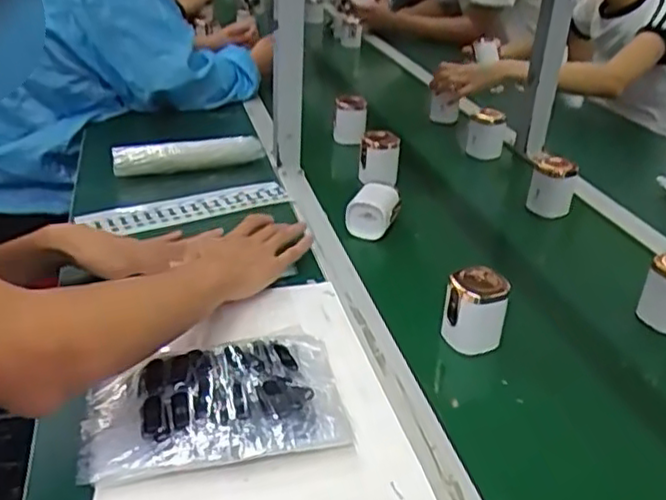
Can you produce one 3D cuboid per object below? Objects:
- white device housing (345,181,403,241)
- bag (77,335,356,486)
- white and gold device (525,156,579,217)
[{"bbox_3d":[0.053,-0.052,0.880,0.056,0.064,0.058,14,31,18],"label":"white device housing"},{"bbox_3d":[-0.102,0.129,0.571,0.214,0.038,0.134,-5,31,-15],"label":"bag"},{"bbox_3d":[0.317,-0.095,0.967,0.062,0.078,0.051,13,31,17],"label":"white and gold device"}]

